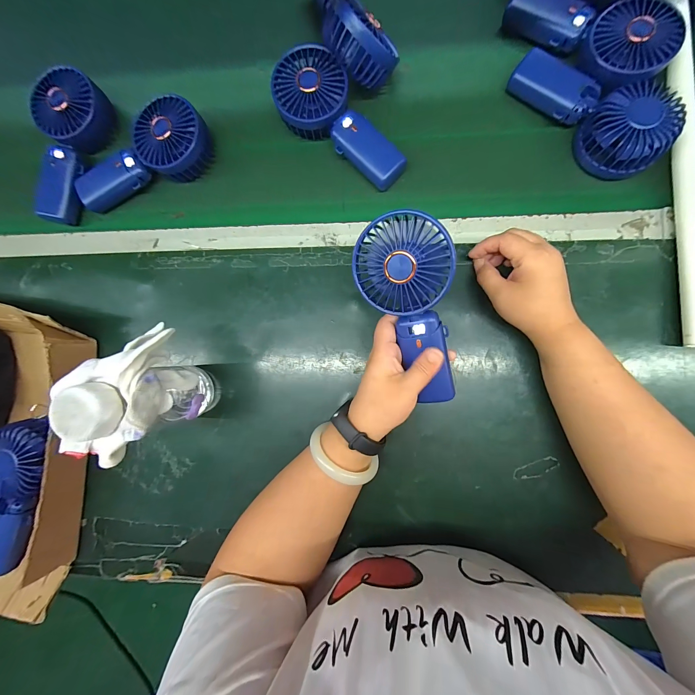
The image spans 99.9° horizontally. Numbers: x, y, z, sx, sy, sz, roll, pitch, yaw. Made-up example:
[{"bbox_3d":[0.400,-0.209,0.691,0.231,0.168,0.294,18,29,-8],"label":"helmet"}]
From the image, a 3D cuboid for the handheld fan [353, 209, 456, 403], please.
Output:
[{"bbox_3d":[0.062,-0.030,0.272,0.076,0.037,0.177,-18,109,5],"label":"handheld fan"}]

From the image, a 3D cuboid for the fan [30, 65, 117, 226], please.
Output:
[{"bbox_3d":[-0.359,-0.256,0.383,0.081,0.048,0.176,4,85,5],"label":"fan"}]

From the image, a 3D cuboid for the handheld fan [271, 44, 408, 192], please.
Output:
[{"bbox_3d":[-0.013,-0.266,0.345,0.082,0.034,0.183,-42,83,0],"label":"handheld fan"}]

